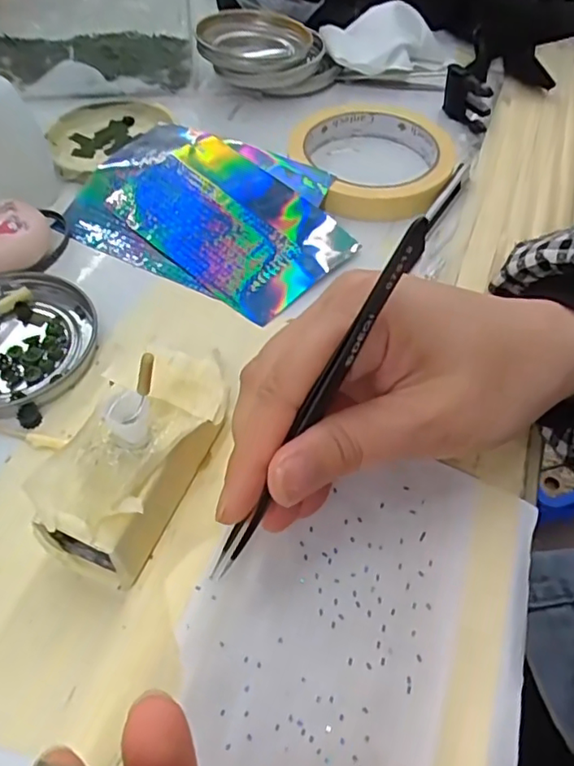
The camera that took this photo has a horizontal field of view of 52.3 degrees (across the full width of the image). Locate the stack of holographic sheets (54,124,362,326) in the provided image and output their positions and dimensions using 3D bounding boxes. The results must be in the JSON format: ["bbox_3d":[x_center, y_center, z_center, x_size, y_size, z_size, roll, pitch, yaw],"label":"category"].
[{"bbox_3d":[-0.038,-0.096,0.314,0.145,0.017,0.100,25,55,18],"label":"stack of holographic sheets"}]

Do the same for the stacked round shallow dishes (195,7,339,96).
[{"bbox_3d":[-0.014,-0.234,0.410,0.091,0.028,0.076,-2,52,-2],"label":"stacked round shallow dishes"}]

